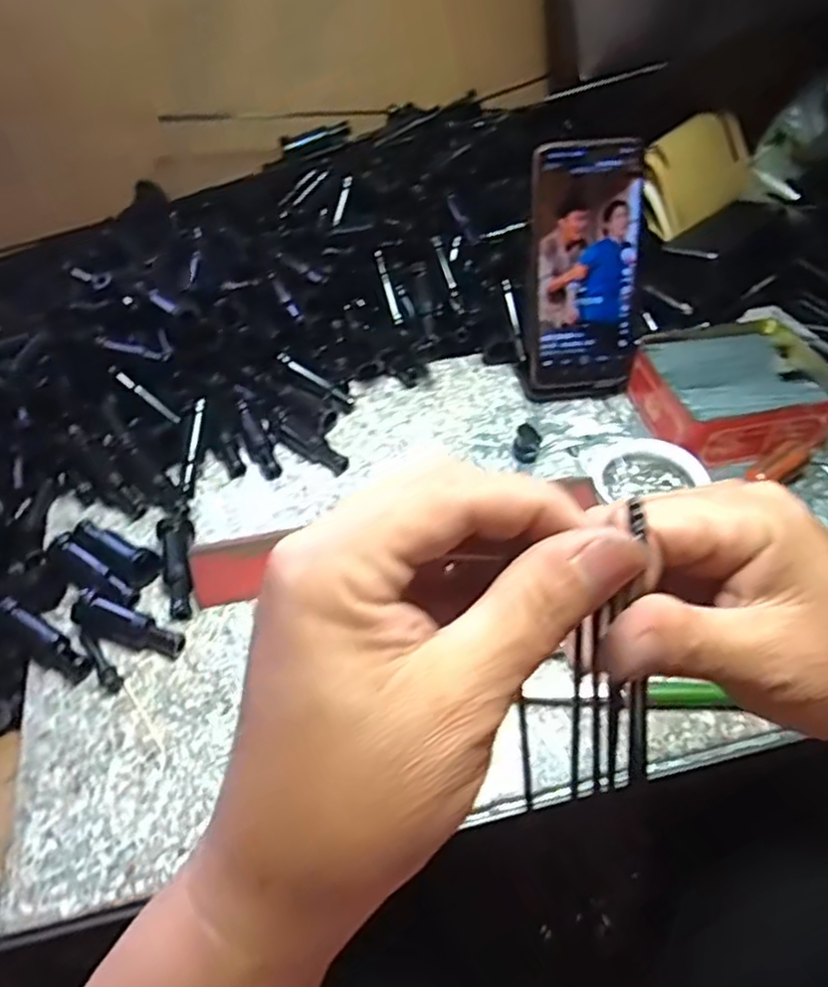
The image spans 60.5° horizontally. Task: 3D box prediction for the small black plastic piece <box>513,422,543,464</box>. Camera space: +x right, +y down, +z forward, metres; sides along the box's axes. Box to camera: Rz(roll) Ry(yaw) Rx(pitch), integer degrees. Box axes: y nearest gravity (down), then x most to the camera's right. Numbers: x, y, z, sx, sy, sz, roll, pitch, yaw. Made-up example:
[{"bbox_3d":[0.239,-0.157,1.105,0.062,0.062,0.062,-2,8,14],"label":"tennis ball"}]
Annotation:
[{"bbox_3d":[0.082,-0.036,0.513,0.019,0.022,0.017,8,49,9],"label":"small black plastic piece"}]

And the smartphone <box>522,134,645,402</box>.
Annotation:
[{"bbox_3d":[0.122,-0.155,0.512,0.082,0.177,0.018,-6,26,-3],"label":"smartphone"}]

